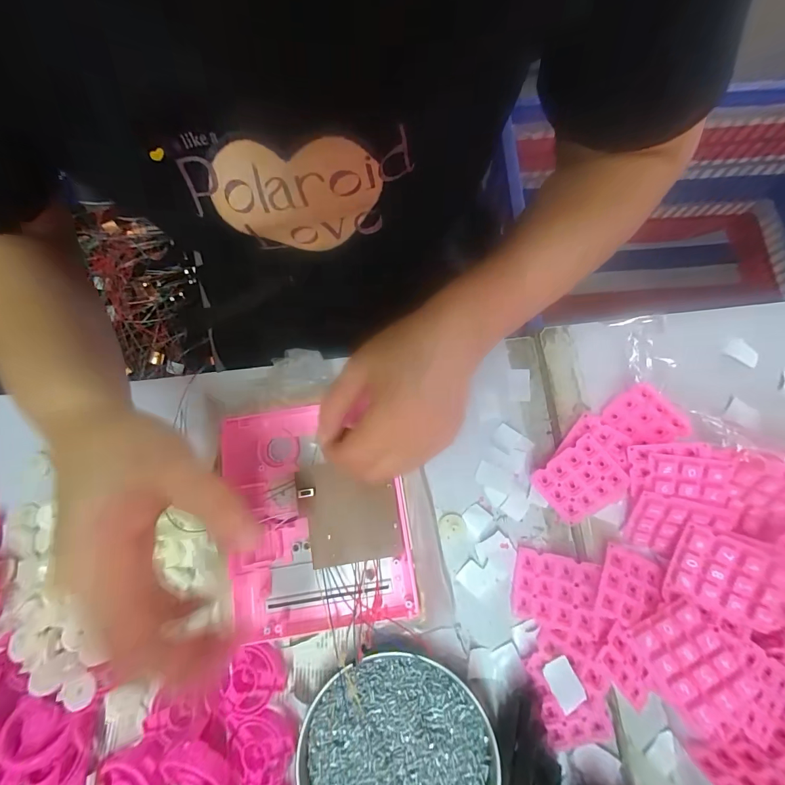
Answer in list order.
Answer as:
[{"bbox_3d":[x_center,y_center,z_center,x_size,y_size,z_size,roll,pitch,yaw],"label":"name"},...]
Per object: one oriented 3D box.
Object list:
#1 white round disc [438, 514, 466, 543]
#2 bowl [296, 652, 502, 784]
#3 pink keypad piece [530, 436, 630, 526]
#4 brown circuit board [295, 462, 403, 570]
[{"bbox_3d":[0.050,0.113,0.307,0.022,0.007,0.021,0,76,2],"label":"white round disc"},{"bbox_3d":[0.004,0.261,0.259,0.133,0.019,0.125,0,76,2],"label":"bowl"},{"bbox_3d":[0.147,0.070,0.291,0.060,0.008,0.051,-42,81,13],"label":"pink keypad piece"},{"bbox_3d":[-0.034,0.090,0.277,0.073,0.006,0.071,-8,75,-1],"label":"brown circuit board"}]

